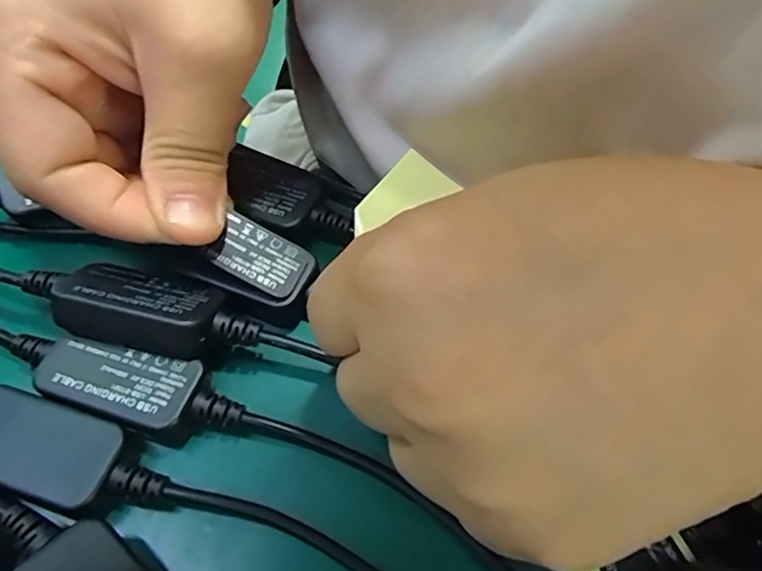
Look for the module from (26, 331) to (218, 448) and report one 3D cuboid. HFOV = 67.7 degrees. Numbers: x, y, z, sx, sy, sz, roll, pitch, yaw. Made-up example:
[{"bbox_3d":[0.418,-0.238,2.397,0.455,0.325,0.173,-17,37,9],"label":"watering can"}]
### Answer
[{"bbox_3d":[-0.067,0.027,0.149,0.044,0.012,0.020,16,59,12],"label":"module"}]

